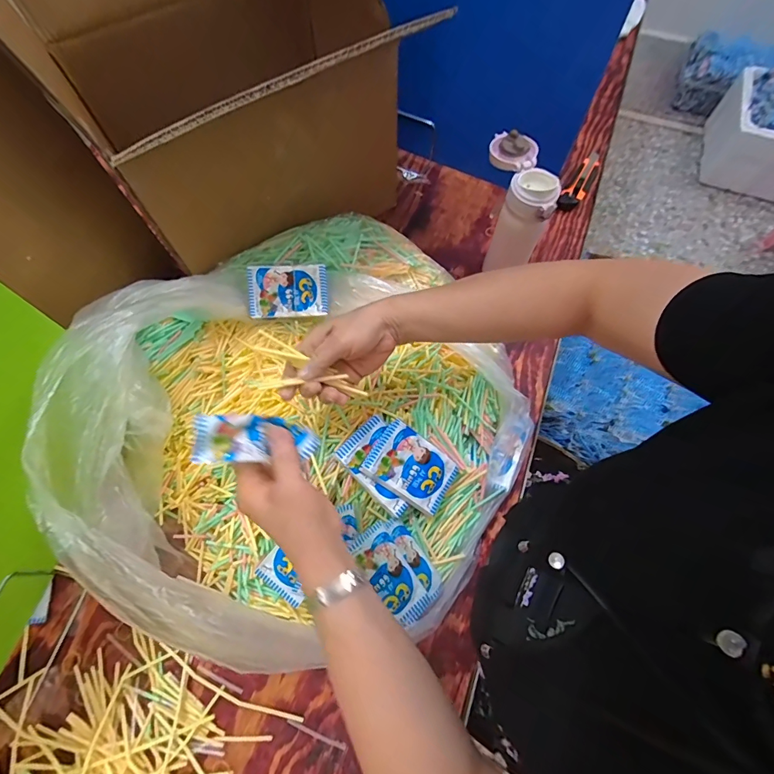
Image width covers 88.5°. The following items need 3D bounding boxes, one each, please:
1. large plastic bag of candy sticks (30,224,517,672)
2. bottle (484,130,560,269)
[{"bbox_3d":[-0.090,0.018,0.491,0.495,0.211,0.523,-36,71,-15],"label":"large plastic bag of candy sticks"},{"bbox_3d":[0.187,-0.261,0.614,0.077,0.196,0.134,-1,66,-1],"label":"bottle"}]

